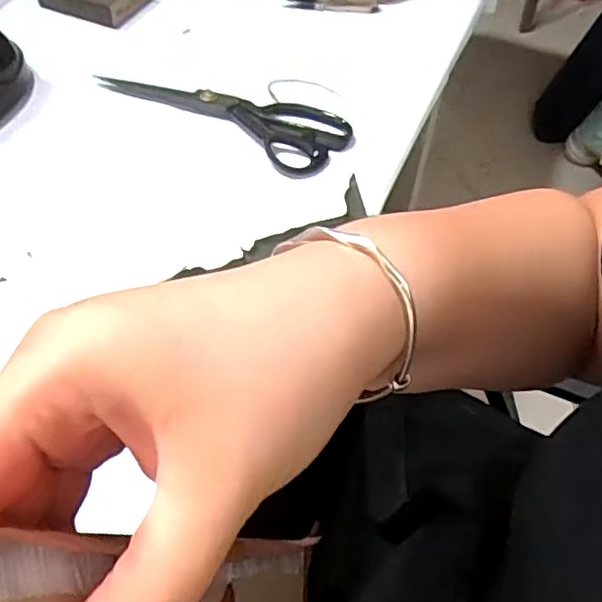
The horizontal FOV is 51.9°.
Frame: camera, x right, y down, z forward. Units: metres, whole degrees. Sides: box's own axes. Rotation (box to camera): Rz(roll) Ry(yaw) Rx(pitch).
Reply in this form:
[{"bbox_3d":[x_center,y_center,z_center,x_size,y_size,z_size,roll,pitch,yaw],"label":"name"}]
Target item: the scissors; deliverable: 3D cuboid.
[{"bbox_3d":[-0.067,-0.177,0.565,0.231,0.015,0.078,28,59,18],"label":"scissors"}]

